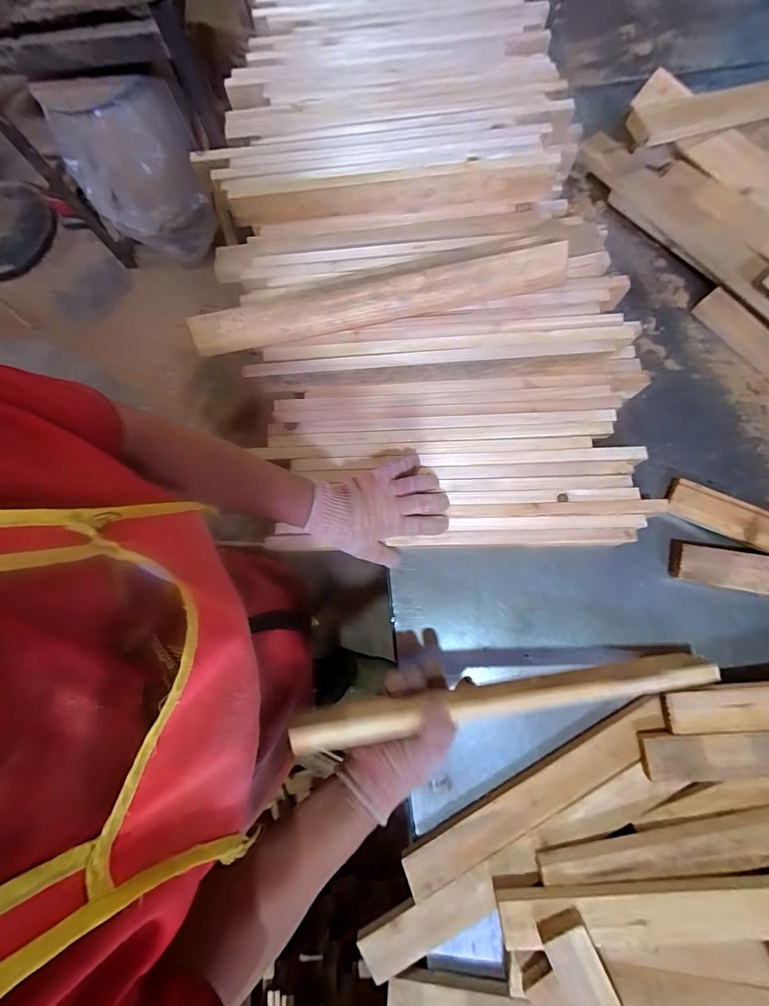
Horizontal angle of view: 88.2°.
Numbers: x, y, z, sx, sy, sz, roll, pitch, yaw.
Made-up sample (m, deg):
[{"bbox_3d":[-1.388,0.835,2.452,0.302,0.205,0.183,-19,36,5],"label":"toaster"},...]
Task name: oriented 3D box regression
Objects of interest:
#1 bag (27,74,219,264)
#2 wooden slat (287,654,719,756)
[{"bbox_3d":[-0.782,-1.024,1.297,0.427,0.528,0.136,-3,79,2],"label":"bag"},{"bbox_3d":[0.151,0.220,0.452,0.498,0.048,0.029,-3,77,-12],"label":"wooden slat"}]

